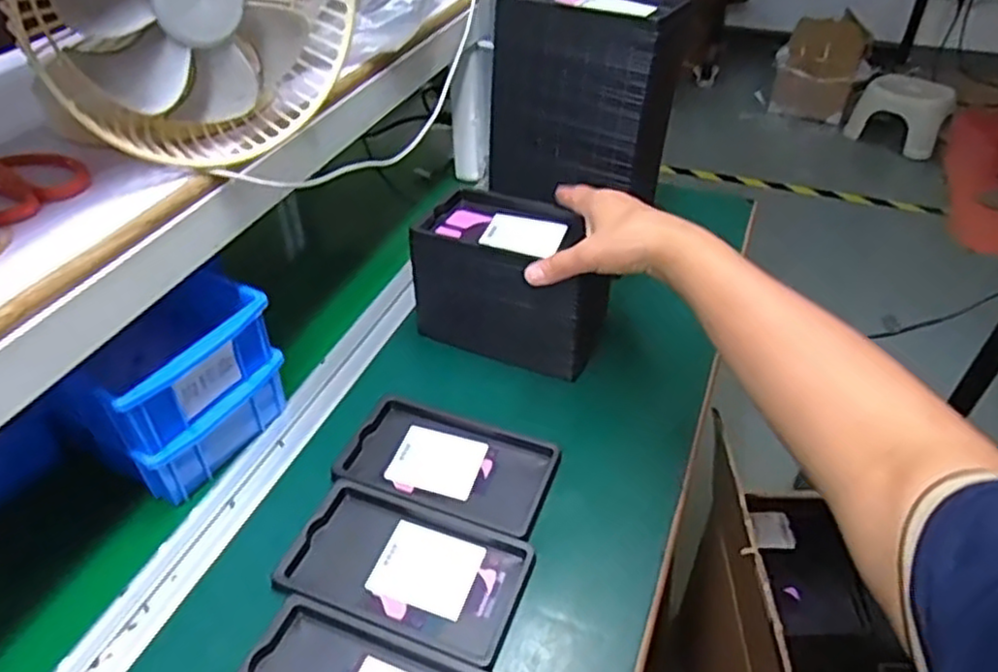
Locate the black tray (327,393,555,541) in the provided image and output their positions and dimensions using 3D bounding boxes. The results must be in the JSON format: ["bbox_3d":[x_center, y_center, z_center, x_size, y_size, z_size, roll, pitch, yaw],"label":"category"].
[{"bbox_3d":[-0.039,0.097,0.562,0.155,0.014,0.092,14,43,17],"label":"black tray"}]

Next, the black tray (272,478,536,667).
[{"bbox_3d":[-0.062,0.158,0.492,0.158,0.013,0.098,13,42,16],"label":"black tray"}]

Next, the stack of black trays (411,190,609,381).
[{"bbox_3d":[0.014,-0.050,0.640,0.162,0.109,0.111,21,45,24],"label":"stack of black trays"}]

